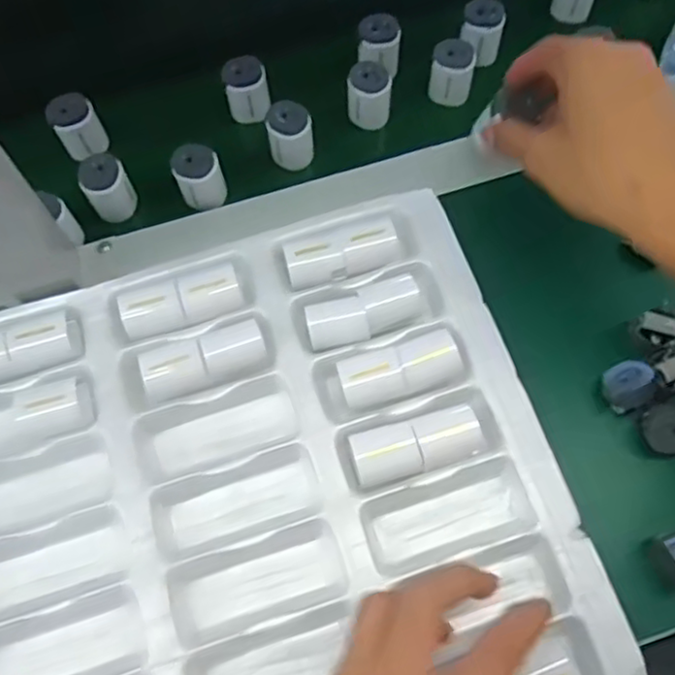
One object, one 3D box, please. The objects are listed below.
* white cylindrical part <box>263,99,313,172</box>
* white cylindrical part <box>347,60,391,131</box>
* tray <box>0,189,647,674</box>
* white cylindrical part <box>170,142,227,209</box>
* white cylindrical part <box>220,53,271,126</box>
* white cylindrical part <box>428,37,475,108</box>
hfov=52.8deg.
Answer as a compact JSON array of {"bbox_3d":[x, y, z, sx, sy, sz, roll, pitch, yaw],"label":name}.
[{"bbox_3d":[-0.033,-0.142,0.479,0.031,0.046,0.024,-4,71,-2],"label":"white cylindrical part"},{"bbox_3d":[0.023,-0.176,0.491,0.030,0.037,0.033,0,71,0],"label":"white cylindrical part"},{"bbox_3d":[-0.103,0.111,0.381,0.447,0.045,0.308,-18,70,-5],"label":"tray"},{"bbox_3d":[-0.094,-0.109,0.467,0.031,0.042,0.026,-12,72,-4],"label":"white cylindrical part"},{"bbox_3d":[-0.066,-0.179,0.494,0.031,0.036,0.029,0,71,0],"label":"white cylindrical part"},{"bbox_3d":[0.083,-0.192,0.495,0.029,0.039,0.028,0,71,0],"label":"white cylindrical part"}]

